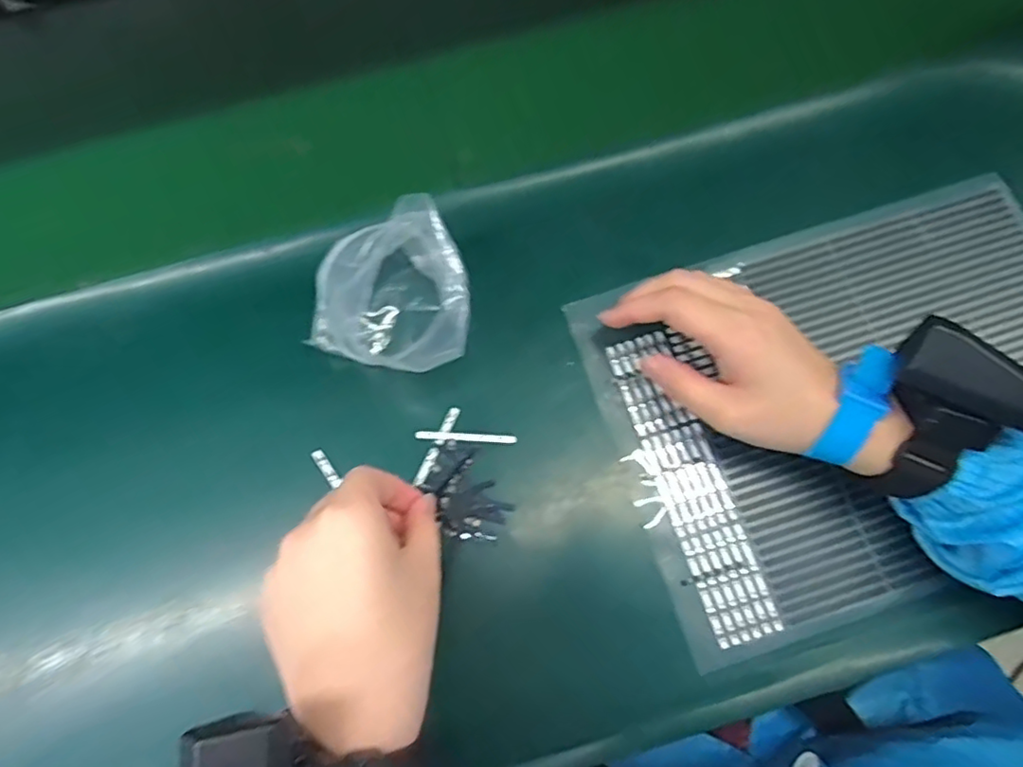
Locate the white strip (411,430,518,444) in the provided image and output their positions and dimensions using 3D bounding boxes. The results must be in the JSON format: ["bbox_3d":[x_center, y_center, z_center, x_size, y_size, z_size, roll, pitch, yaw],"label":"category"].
[{"bbox_3d":[-0.028,0.033,0.379,0.062,0.004,0.005,3,72,3],"label":"white strip"}]

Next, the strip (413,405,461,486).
[{"bbox_3d":[-0.046,0.037,0.380,0.007,0.005,0.050,25,74,10],"label":"strip"}]

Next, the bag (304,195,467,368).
[{"bbox_3d":[-0.065,-0.054,0.369,0.095,0.073,0.083,19,73,8],"label":"bag"}]

